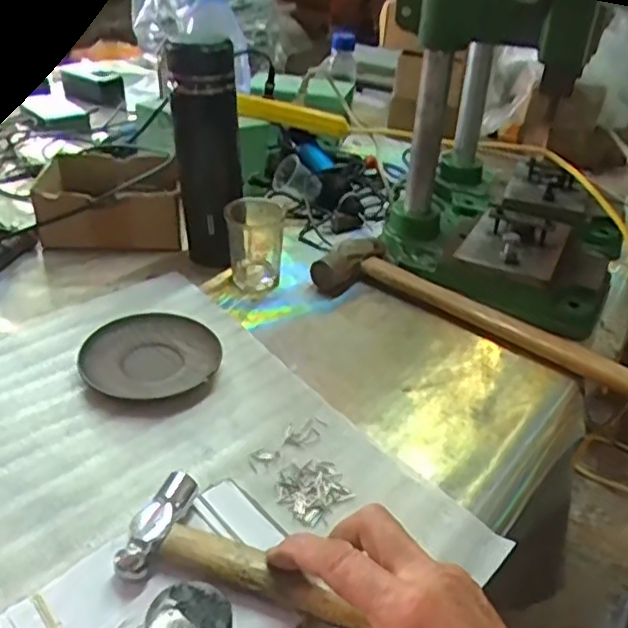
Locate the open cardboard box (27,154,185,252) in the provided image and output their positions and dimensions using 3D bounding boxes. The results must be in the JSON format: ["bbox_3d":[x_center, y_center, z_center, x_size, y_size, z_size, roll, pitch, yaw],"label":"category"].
[{"bbox_3d":[-0.231,-0.128,0.763,0.149,0.070,0.125,-4,34,-11],"label":"open cardboard box"}]

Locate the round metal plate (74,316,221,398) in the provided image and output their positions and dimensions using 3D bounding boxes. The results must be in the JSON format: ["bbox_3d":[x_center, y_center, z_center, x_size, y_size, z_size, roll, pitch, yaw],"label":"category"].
[{"bbox_3d":[-0.138,0.036,0.566,0.111,0.017,0.111,2,33,-2],"label":"round metal plate"}]

